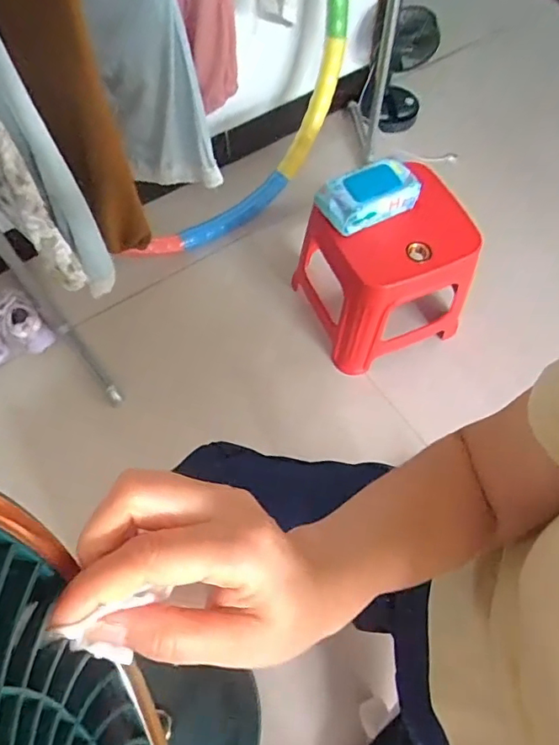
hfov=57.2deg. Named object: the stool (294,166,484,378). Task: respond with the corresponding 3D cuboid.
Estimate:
[{"bbox_3d":[0.214,-0.210,1.045,0.267,0.296,0.267,-20,66,-10],"label":"stool"}]

